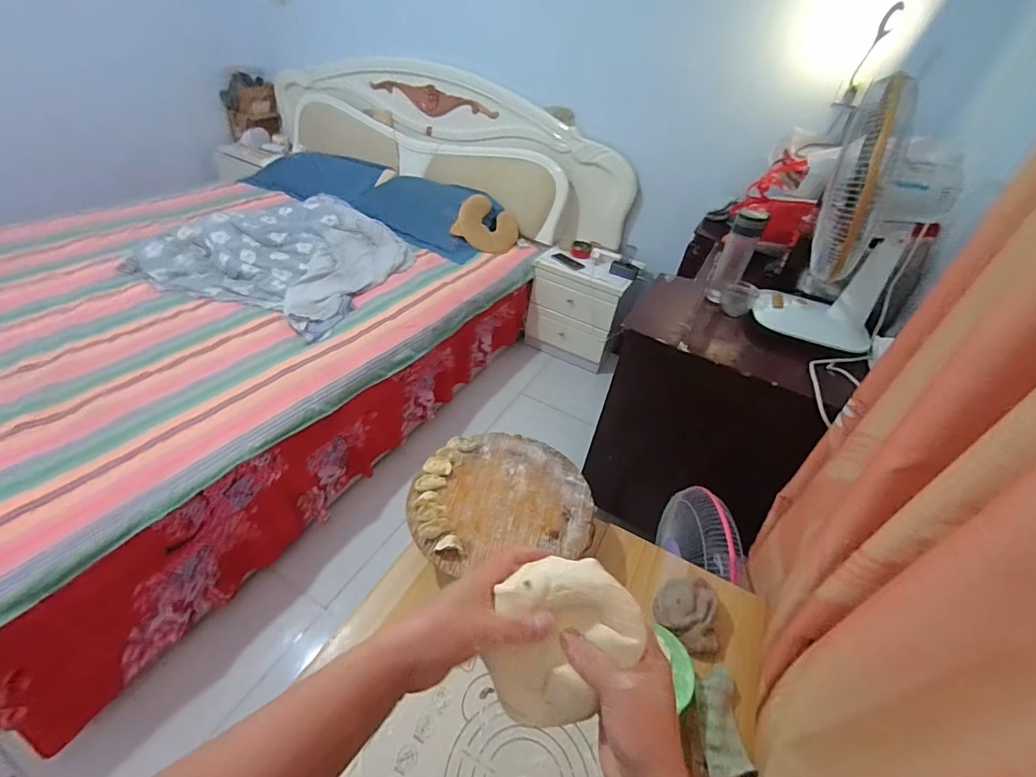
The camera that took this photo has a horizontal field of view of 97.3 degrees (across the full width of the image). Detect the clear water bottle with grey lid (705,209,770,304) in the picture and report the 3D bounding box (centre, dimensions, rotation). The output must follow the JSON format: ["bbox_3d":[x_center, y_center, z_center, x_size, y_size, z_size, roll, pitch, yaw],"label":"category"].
[{"bbox_3d":[0.606,-0.371,1.265,0.076,0.220,0.091,22,42,15],"label":"clear water bottle with grey lid"}]

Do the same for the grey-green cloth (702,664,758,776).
[{"bbox_3d":[0.334,0.546,0.753,0.077,0.027,0.151,5,41,-4],"label":"grey-green cloth"}]

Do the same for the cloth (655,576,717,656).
[{"bbox_3d":[0.324,0.431,0.888,0.117,0.049,0.140,12,40,4],"label":"cloth"}]

